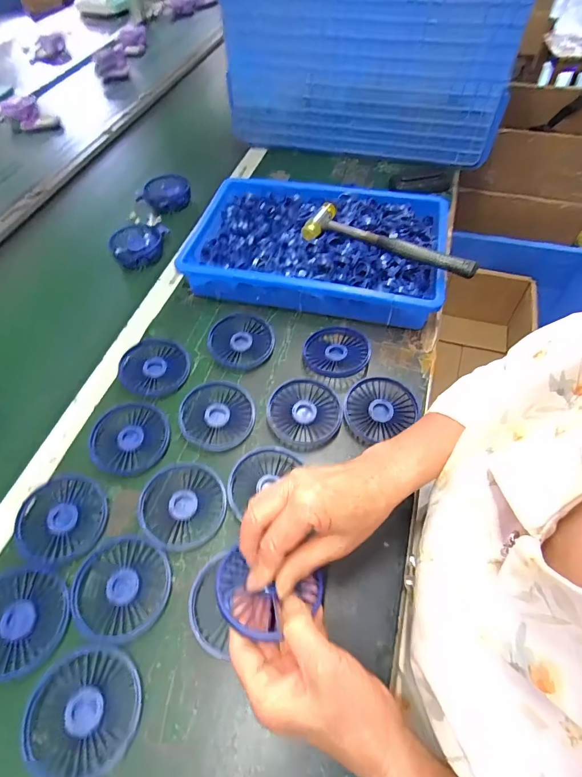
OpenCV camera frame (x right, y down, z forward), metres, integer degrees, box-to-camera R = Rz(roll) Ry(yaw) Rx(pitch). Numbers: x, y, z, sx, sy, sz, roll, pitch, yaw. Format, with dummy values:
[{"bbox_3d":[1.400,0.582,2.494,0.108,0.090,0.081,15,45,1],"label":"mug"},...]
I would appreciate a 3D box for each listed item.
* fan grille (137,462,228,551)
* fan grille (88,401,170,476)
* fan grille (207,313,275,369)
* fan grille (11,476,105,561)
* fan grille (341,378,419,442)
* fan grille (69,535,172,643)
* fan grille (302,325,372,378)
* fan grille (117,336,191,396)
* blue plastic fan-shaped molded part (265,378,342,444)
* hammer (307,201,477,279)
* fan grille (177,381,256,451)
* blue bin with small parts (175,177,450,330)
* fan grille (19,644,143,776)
[{"bbox_3d":[-0.114,0.120,0.415,0.084,0.008,0.084,-2,55,2],"label":"fan grille"},{"bbox_3d":[-0.188,0.056,0.462,0.087,0.008,0.086,-2,55,2],"label":"fan grille"},{"bbox_3d":[-0.068,-0.065,0.541,0.086,0.017,0.080,-2,55,2],"label":"fan grille"},{"bbox_3d":[-0.239,0.135,0.417,0.083,0.015,0.087,-2,55,2],"label":"fan grille"},{"bbox_3d":[0.109,0.020,0.483,0.091,0.012,0.074,-31,59,-17],"label":"fan grille"},{"bbox_3d":[-0.160,0.186,0.377,0.084,0.014,0.086,-2,55,2],"label":"fan grille"},{"bbox_3d":[0.060,-0.048,0.531,0.079,0.020,0.086,-2,55,2],"label":"fan grille"},{"bbox_3d":[-0.178,-0.028,0.522,0.084,0.014,0.084,-2,55,2],"label":"fan grille"},{"bbox_3d":[0.016,0.028,0.480,0.086,0.014,0.082,-2,55,2],"label":"blue plastic fan-shaped molded part"},{"bbox_3d":[0.133,-0.200,0.543,0.237,0.030,0.051,25,60,19],"label":"hammer"},{"bbox_3d":[-0.089,0.032,0.476,0.086,0.020,0.085,-2,55,2],"label":"fan grille"},{"bbox_3d":[0.039,-0.222,0.608,0.376,0.061,0.250,9,56,10],"label":"blue bin with small parts"},{"bbox_3d":[-0.171,0.266,0.328,0.087,0.016,0.085,-2,55,2],"label":"fan grille"}]

